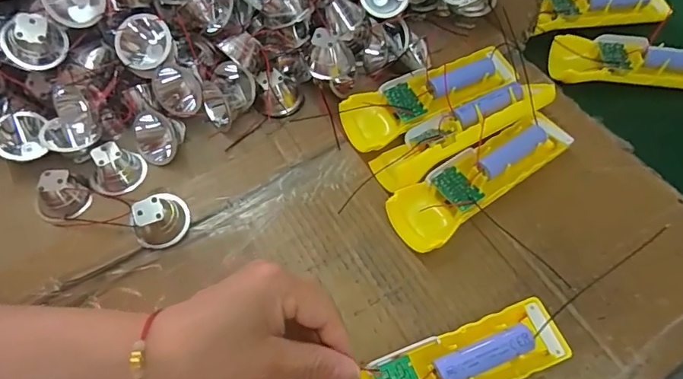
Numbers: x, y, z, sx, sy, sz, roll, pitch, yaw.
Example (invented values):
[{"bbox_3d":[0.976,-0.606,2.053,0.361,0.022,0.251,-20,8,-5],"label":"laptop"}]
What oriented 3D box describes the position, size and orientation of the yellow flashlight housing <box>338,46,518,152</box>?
[{"bbox_3d":[0.075,-0.081,0.407,0.156,0.030,0.045,-25,61,-12],"label":"yellow flashlight housing"}]

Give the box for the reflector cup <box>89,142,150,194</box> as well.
[{"bbox_3d":[-0.186,-0.017,0.376,0.035,0.031,0.042,36,67,21],"label":"reflector cup"}]

